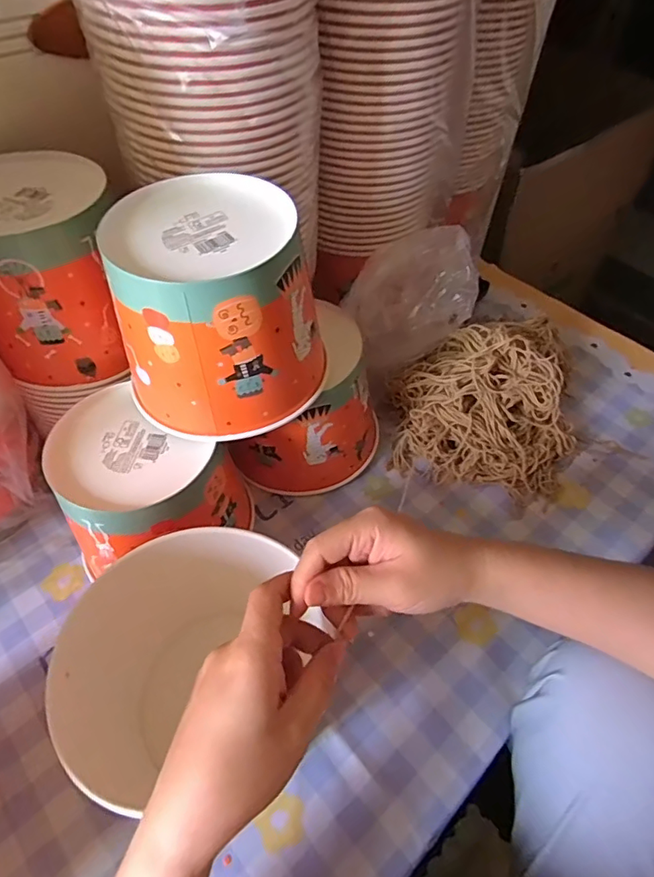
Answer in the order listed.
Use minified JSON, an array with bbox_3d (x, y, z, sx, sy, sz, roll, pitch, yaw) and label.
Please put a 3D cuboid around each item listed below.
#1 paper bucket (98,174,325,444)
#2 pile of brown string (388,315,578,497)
[{"bbox_3d":[-0.075,-0.097,0.387,0.146,0.132,0.139,-1,53,-3],"label":"paper bucket"},{"bbox_3d":[0.164,-0.027,0.535,0.183,0.097,0.151,2,53,0],"label":"pile of brown string"}]

